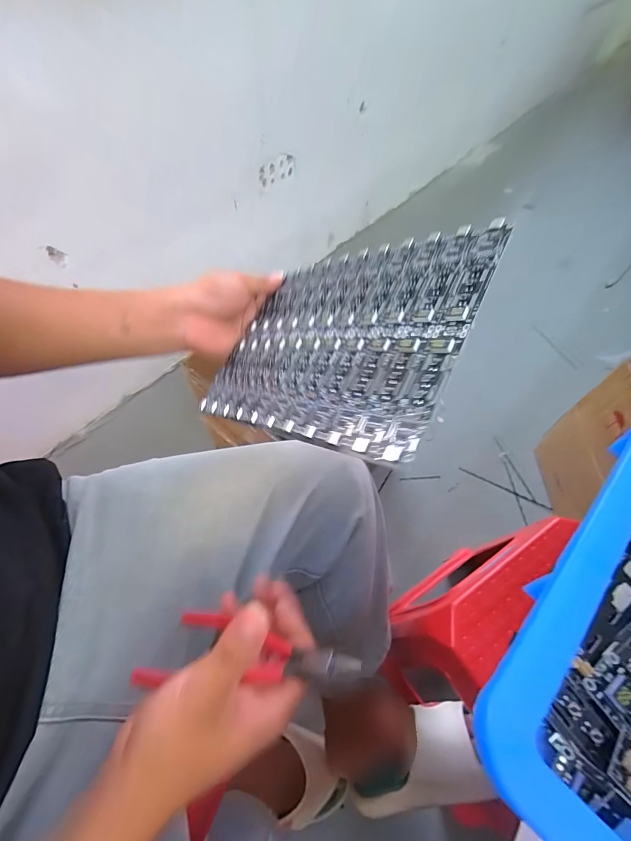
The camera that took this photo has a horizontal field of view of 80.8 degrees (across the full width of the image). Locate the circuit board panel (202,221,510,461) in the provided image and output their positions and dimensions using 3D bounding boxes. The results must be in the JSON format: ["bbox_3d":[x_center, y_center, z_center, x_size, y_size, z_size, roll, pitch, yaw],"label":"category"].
[{"bbox_3d":[0.007,-0.071,0.311,0.245,0.005,0.181,12,70,46],"label":"circuit board panel"}]

